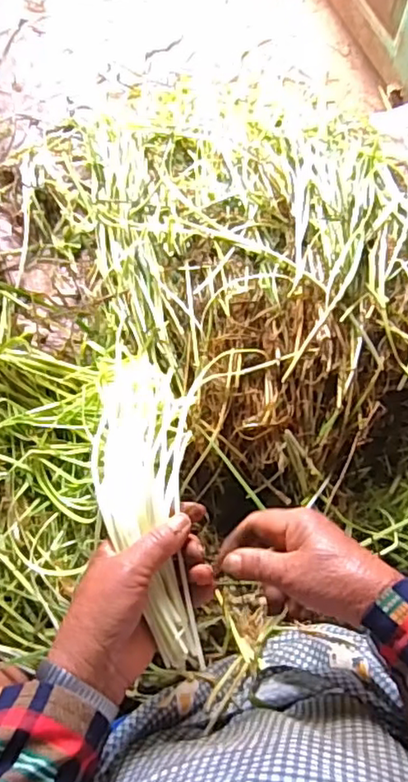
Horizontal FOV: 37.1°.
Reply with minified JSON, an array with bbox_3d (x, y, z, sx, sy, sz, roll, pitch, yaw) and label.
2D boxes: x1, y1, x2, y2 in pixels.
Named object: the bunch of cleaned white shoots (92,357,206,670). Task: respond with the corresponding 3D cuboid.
[{"bbox_3d":[-0.045,0.073,0.496,0.078,0.048,0.275,-10,54,-3],"label":"bunch of cleaned white shoots"}]

